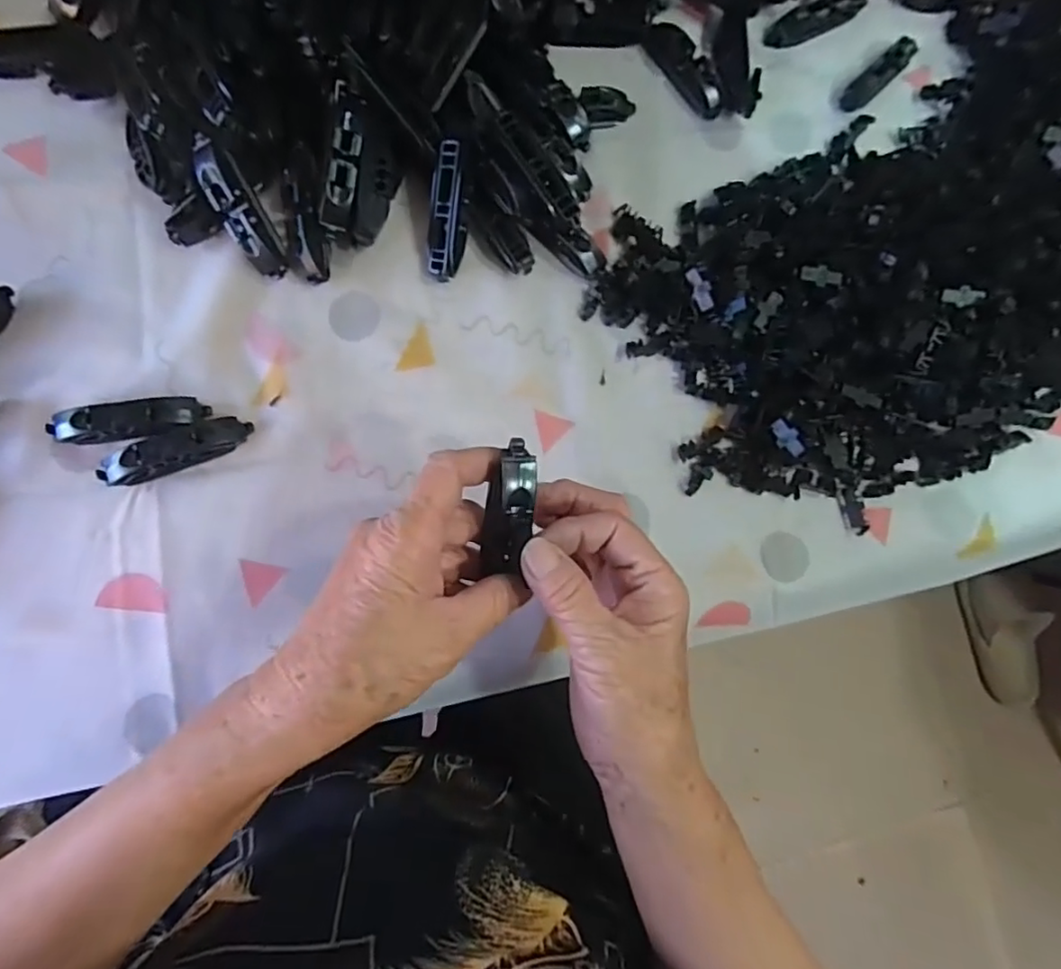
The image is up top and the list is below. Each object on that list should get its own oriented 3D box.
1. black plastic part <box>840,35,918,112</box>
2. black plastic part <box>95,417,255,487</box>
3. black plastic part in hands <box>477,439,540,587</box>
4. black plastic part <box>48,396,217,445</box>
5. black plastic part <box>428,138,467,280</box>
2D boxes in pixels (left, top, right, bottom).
[{"bbox_3d":[0.254,-0.300,0.434,0.067,0.010,0.020,-44,90,3],"label":"black plastic part"},{"bbox_3d":[-0.202,-0.019,0.334,0.080,0.018,0.021,-23,86,-9],"label":"black plastic part"},{"bbox_3d":[-0.009,0.012,0.265,0.021,0.013,0.062,10,95,-6],"label":"black plastic part in hands"},{"bbox_3d":[-0.230,-0.038,0.337,0.082,0.018,0.022,-10,84,-8],"label":"black plastic part"},{"bbox_3d":[-0.051,-0.168,0.366,0.022,0.016,0.078,4,109,-6],"label":"black plastic part"}]

